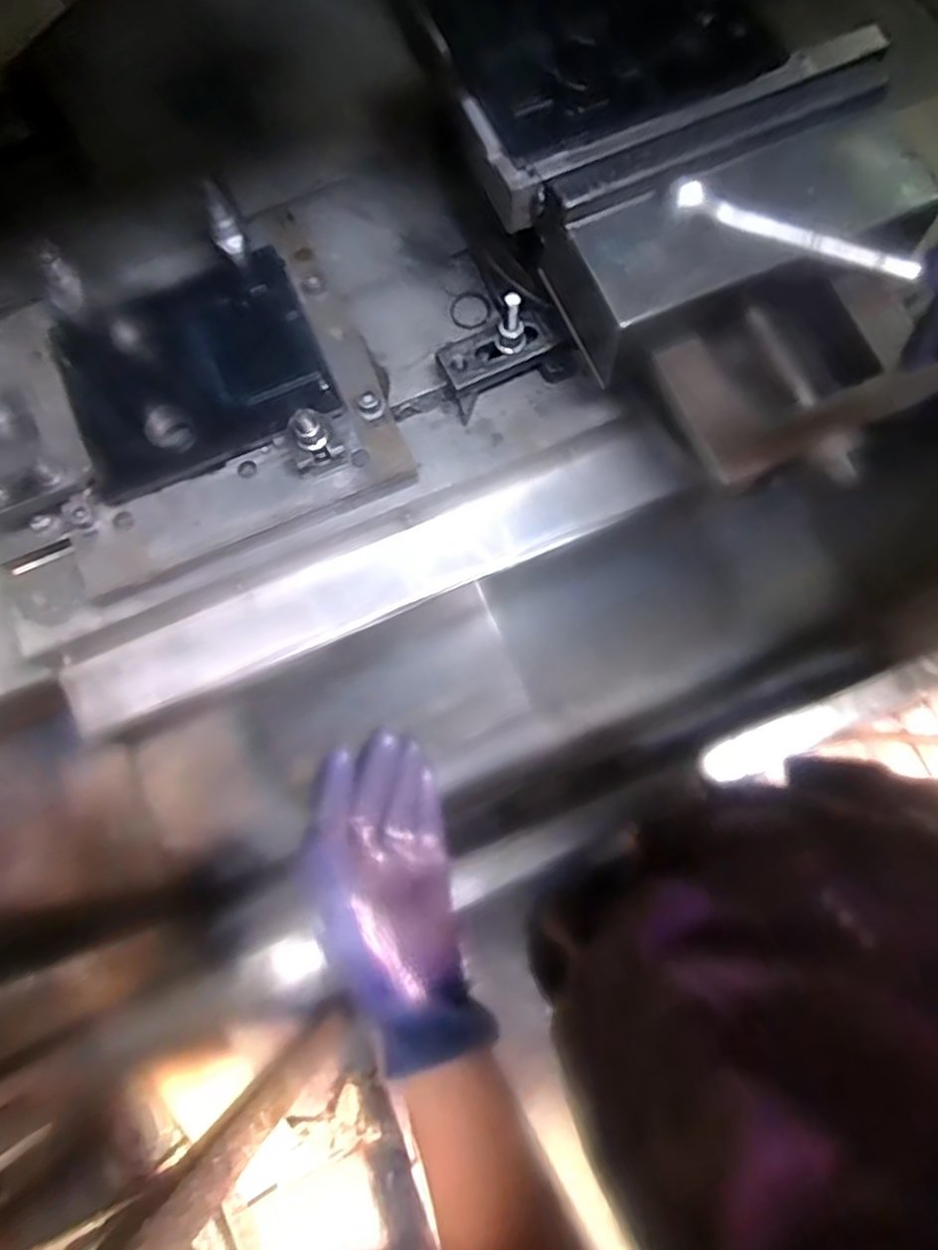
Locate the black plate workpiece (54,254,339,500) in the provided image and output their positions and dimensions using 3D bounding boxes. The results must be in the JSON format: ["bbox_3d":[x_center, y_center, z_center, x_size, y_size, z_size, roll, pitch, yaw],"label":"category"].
[{"bbox_3d":[-0.280,-0.259,0.764,0.255,0.019,0.216,-17,79,0],"label":"black plate workpiece"}]

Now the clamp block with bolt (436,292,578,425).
[{"bbox_3d":[0.035,-0.270,0.748,0.134,0.078,0.072,-18,75,-3],"label":"clamp block with bolt"}]

